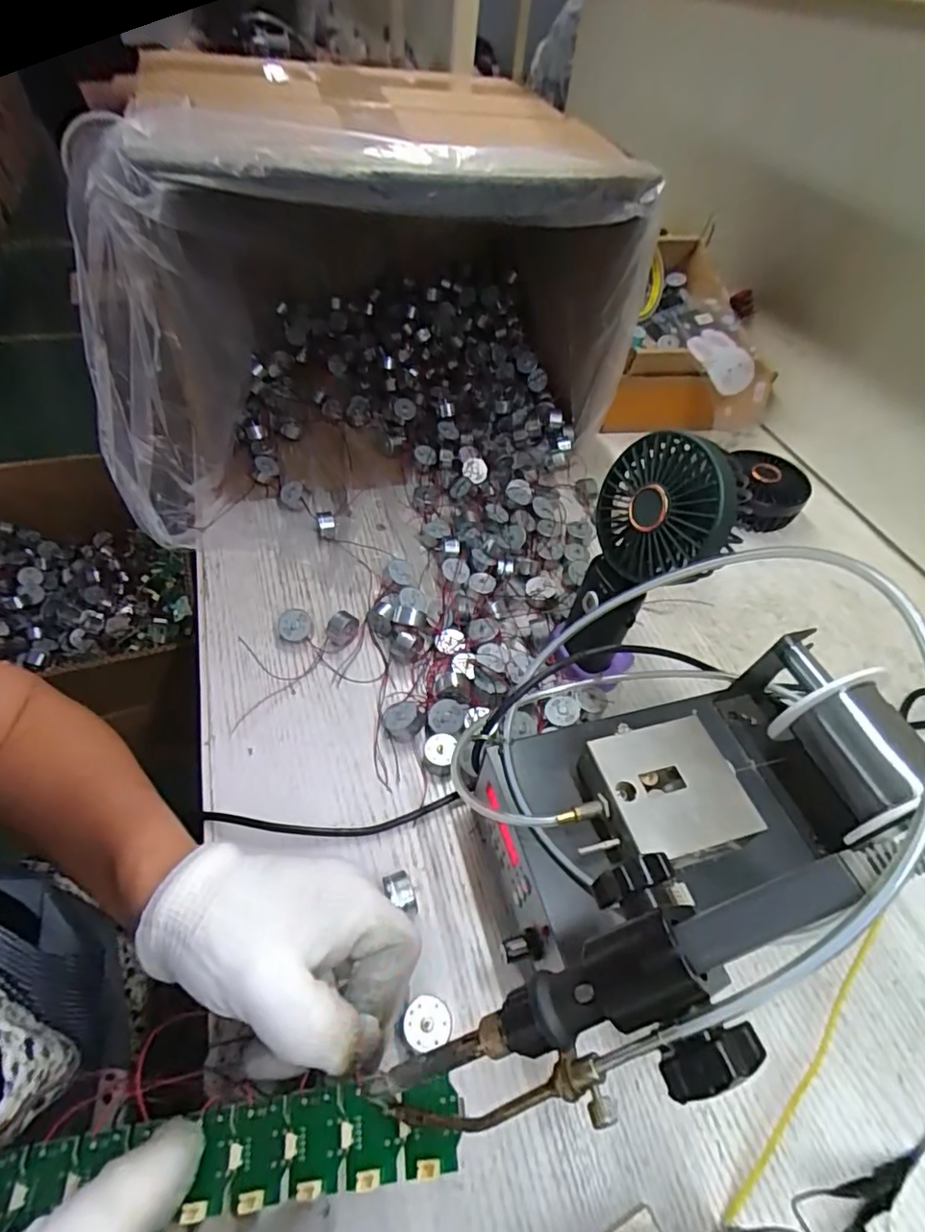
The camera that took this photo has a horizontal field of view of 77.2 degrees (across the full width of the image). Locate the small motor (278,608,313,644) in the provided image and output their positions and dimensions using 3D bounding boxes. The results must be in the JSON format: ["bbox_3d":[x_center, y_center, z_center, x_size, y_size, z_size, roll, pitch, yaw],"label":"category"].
[{"bbox_3d":[-0.124,0.007,0.433,0.024,0.012,0.024,0,91,-8],"label":"small motor"}]

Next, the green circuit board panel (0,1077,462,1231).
[{"bbox_3d":[-0.096,0.202,0.215,0.193,0.008,0.030,-13,50,6],"label":"green circuit board panel"}]

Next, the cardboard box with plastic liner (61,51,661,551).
[{"bbox_3d":[-0.092,-0.284,0.521,0.431,0.275,0.276,-13,52,-16],"label":"cardboard box with plastic liner"}]

